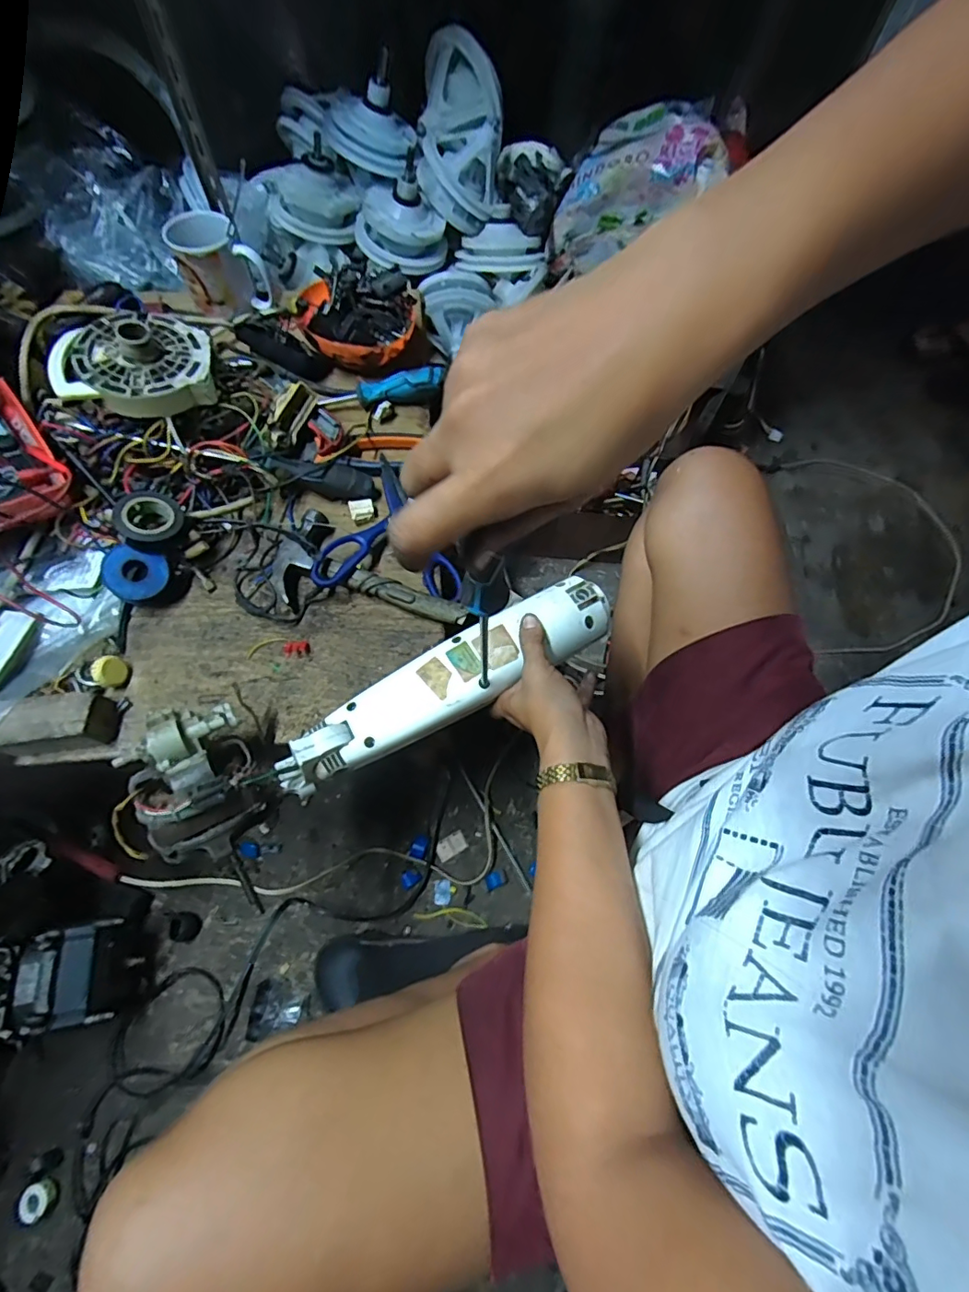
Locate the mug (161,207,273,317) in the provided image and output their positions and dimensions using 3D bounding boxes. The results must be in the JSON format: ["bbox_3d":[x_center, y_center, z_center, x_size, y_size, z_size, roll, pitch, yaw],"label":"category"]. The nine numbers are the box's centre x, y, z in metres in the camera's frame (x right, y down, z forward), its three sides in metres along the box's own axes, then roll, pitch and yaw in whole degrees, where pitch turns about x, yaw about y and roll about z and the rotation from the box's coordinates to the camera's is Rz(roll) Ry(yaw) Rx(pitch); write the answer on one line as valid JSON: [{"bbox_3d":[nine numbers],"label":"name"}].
[{"bbox_3d":[-0.339,-0.490,0.666,0.098,0.086,0.101,-24,69,-14],"label":"mug"}]

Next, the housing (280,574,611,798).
[{"bbox_3d":[-0.034,0.033,0.455,0.313,0.047,0.064,-30,70,-8],"label":"housing"}]

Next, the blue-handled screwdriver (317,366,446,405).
[{"bbox_3d":[-0.125,-0.316,0.638,0.150,0.035,0.026,-8,66,-7],"label":"blue-handled screwdriver"}]

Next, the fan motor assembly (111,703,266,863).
[{"bbox_3d":[-0.229,0.108,0.416,0.096,0.081,0.114,13,65,2],"label":"fan motor assembly"}]

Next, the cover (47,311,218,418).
[{"bbox_3d":[-0.356,-0.290,0.528,0.146,0.052,0.114,-10,66,-8],"label":"cover"}]

